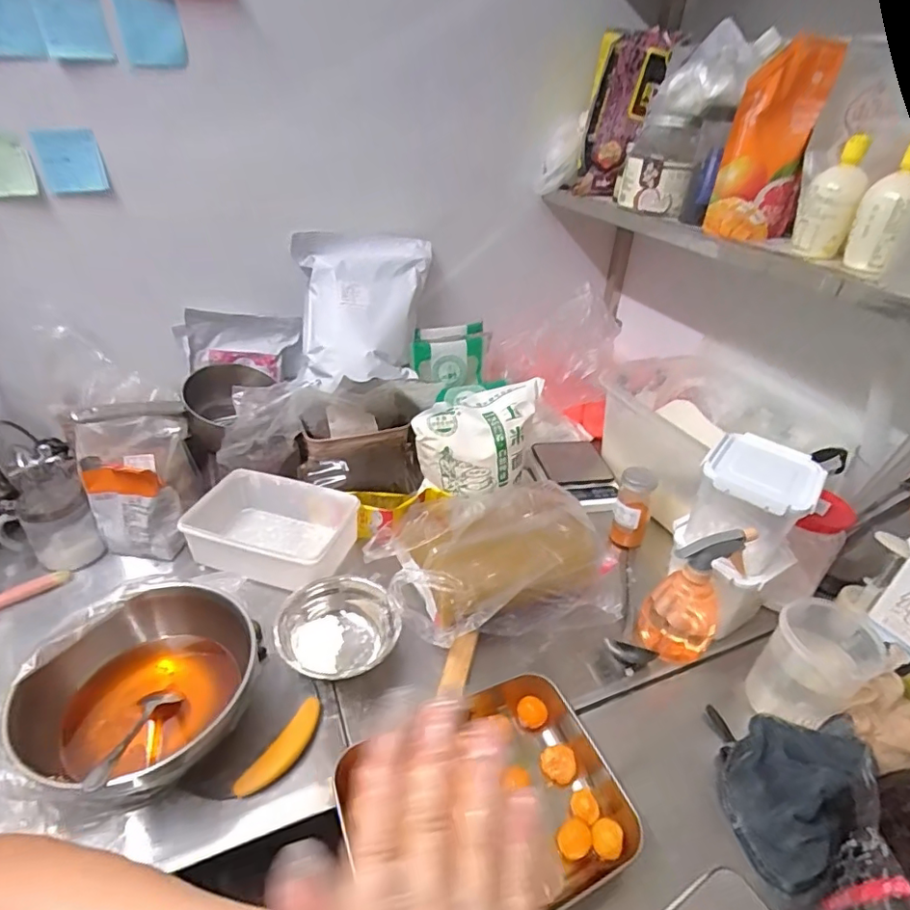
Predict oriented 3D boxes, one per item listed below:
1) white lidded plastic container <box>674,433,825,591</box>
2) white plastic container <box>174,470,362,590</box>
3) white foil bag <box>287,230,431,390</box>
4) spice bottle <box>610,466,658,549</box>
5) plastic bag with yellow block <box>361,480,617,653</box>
[{"bbox_3d":[0.350,0.065,0.648,0.121,0.127,0.125,23,38,29],"label":"white lidded plastic container"},{"bbox_3d":[-0.257,0.108,0.768,0.209,0.087,0.139,10,33,11],"label":"white plastic container"},{"bbox_3d":[-0.139,-0.241,0.880,0.224,0.246,0.063,-6,-2,-14],"label":"white foil bag"},{"bbox_3d":[0.271,0.081,0.819,0.054,0.119,0.042,17,35,21],"label":"spice bottle"},{"bbox_3d":[0.054,0.135,0.741,0.318,0.100,0.210,-7,34,-15],"label":"plastic bag with yellow block"}]

